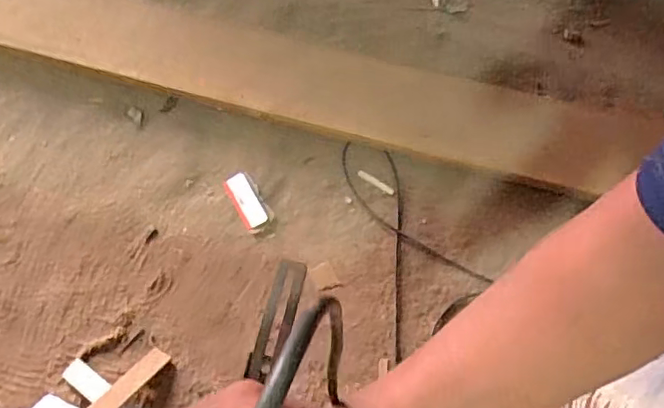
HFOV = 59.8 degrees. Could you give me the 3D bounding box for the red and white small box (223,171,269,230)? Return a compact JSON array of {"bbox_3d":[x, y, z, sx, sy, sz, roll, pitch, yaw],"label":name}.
[{"bbox_3d":[-0.213,-0.011,1.429,0.063,0.022,0.147,-26,68,-13],"label":"red and white small box"}]

